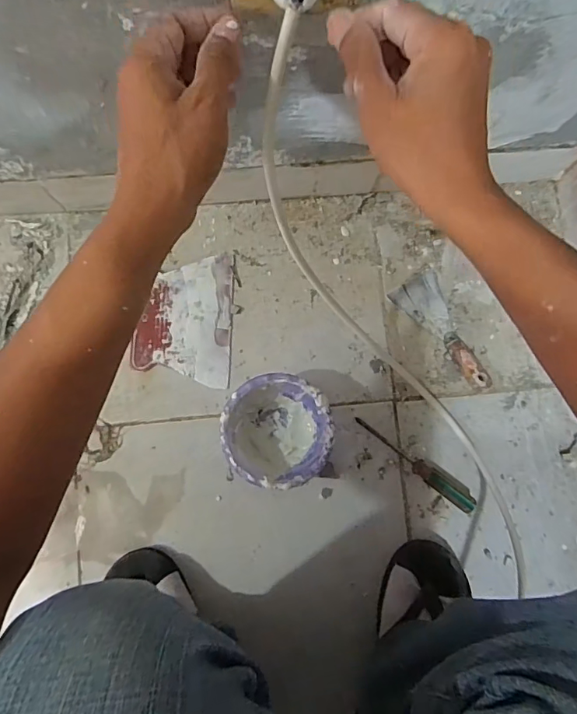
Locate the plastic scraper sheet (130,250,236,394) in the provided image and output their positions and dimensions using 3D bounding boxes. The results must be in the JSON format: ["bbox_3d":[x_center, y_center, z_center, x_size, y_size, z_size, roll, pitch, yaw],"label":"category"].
[{"bbox_3d":[-0.132,-0.050,0.604,0.118,0.004,0.166,3,84,-5],"label":"plastic scraper sheet"}]

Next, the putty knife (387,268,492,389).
[{"bbox_3d":[0.209,-0.034,0.616,0.065,0.029,0.165,-32,88,-7],"label":"putty knife"}]

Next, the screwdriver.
[{"bbox_3d":[0.160,0.133,0.593,0.175,0.024,0.027,36,83,-1],"label":"screwdriver"}]

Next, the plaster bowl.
[{"bbox_3d":[-0.014,0.087,0.568,0.123,0.059,0.127,0,84,-5],"label":"plaster bowl"}]

